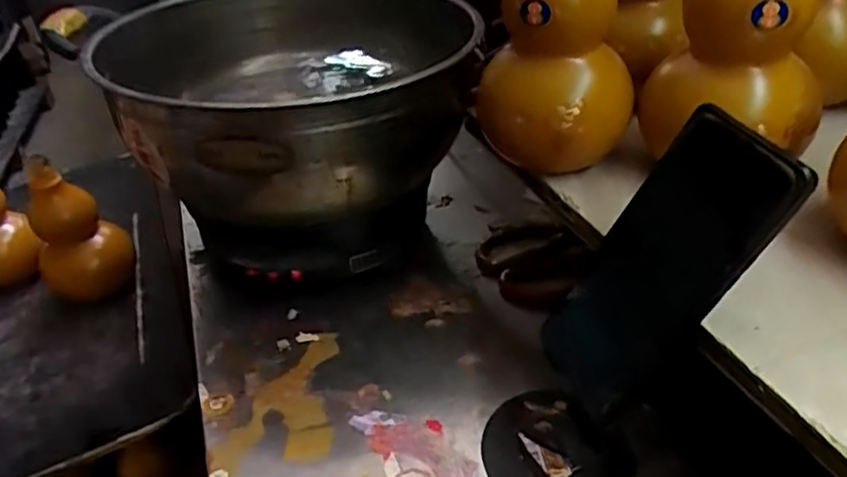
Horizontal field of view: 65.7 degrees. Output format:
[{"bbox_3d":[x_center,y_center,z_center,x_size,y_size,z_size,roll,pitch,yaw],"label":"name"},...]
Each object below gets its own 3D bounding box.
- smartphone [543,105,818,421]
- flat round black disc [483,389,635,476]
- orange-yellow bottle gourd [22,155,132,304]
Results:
[{"bbox_3d":[0.121,0.015,0.343,0.016,0.162,0.078,18,29,-23],"label":"smartphone"},{"bbox_3d":[0.080,0.133,0.415,0.080,0.014,0.087,-22,40,-23],"label":"flat round black disc"},{"bbox_3d":[-0.396,-0.011,0.737,0.084,0.162,0.077,20,46,32],"label":"orange-yellow bottle gourd"}]

